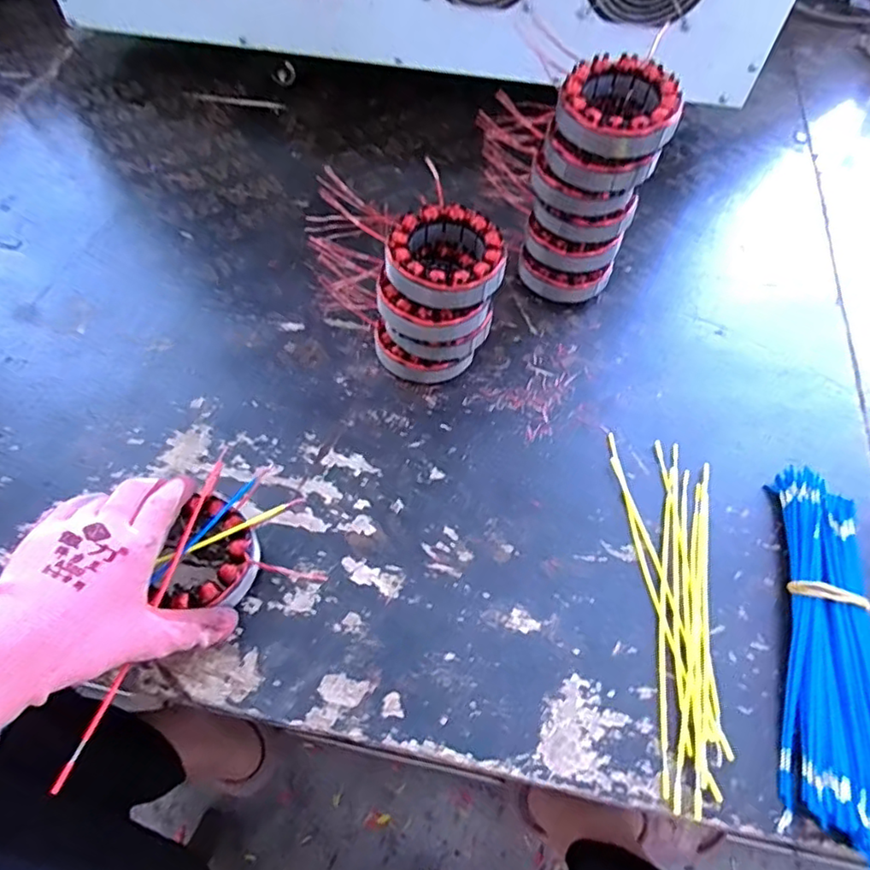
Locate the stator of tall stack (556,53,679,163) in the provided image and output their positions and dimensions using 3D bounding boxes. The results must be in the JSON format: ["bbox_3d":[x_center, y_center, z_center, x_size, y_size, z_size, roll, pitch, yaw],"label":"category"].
[{"bbox_3d":[0.137,-0.243,0.443,0.085,0.034,0.082,15,60,6],"label":"stator of tall stack"}]

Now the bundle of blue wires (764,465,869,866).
[{"bbox_3d":[0.280,0.145,0.400,0.095,0.027,0.255,11,60,4],"label":"bundle of blue wires"}]

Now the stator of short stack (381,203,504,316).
[{"bbox_3d":[0.007,-0.133,0.446,0.087,0.029,0.090,1,60,-2],"label":"stator of short stack"}]

